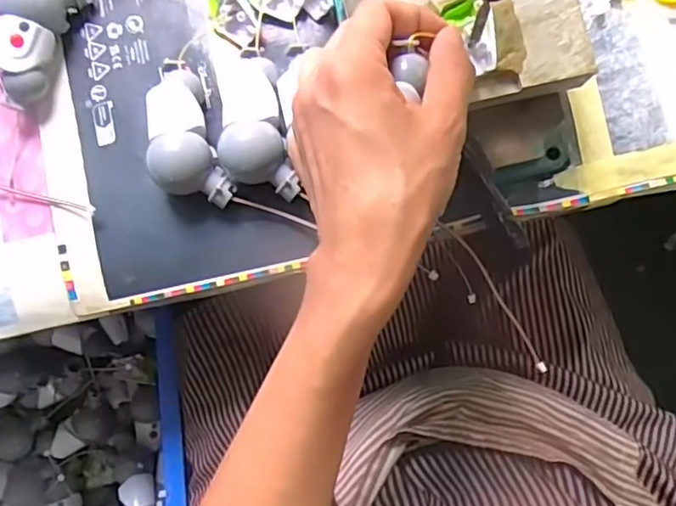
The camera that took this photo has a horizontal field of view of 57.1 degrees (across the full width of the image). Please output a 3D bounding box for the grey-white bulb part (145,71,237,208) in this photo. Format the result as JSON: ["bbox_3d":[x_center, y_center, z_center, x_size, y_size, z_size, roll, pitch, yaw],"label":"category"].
[{"bbox_3d":[-0.090,-0.064,0.361,0.039,0.030,0.082,-20,83,2],"label":"grey-white bulb part"}]

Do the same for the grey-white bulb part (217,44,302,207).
[{"bbox_3d":[-0.050,-0.075,0.357,0.037,0.029,0.089,-10,83,3],"label":"grey-white bulb part"}]

